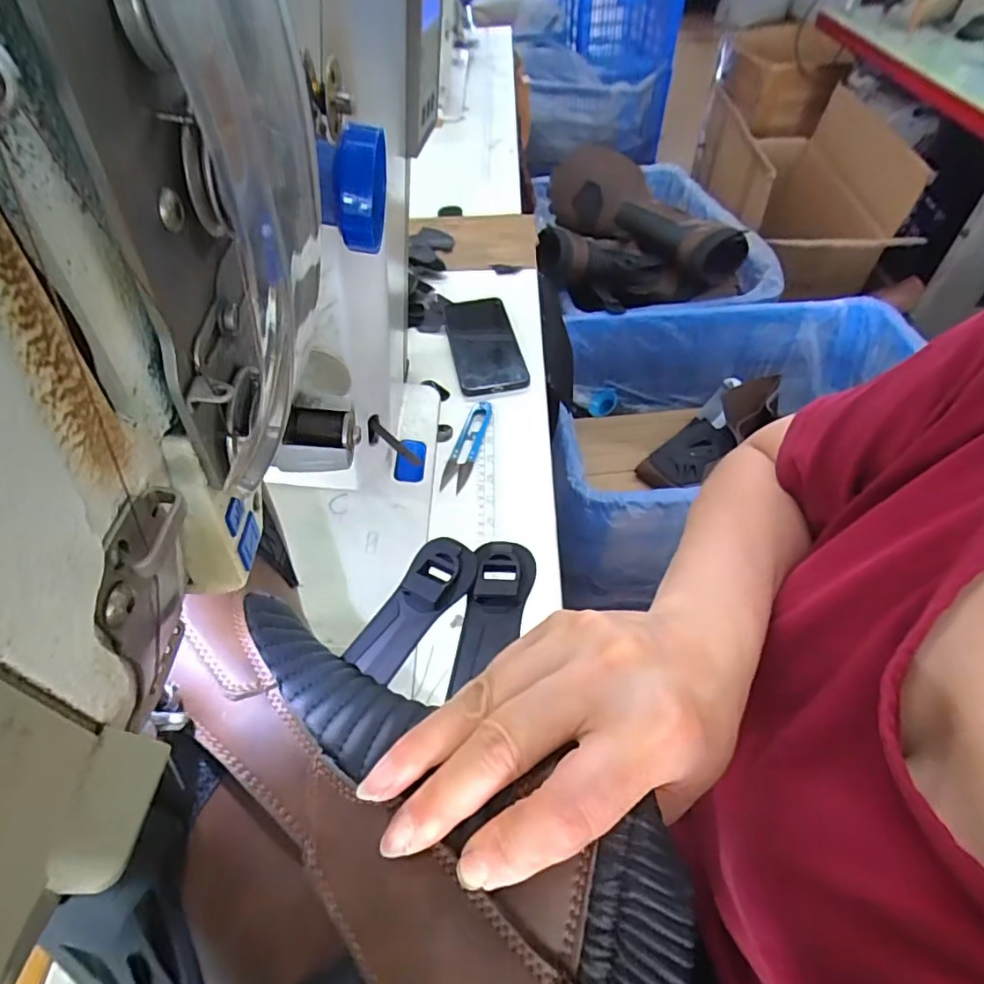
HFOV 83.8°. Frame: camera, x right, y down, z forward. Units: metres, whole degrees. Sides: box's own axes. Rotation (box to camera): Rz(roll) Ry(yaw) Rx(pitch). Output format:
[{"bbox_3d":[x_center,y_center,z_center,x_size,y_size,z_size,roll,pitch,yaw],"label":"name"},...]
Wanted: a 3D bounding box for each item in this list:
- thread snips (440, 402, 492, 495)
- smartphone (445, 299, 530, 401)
[{"bbox_3d":[-0.024,-0.050,0.557,0.026,0.006,0.120,10,53,11],"label":"thread snips"},{"bbox_3d":[-0.009,-0.179,0.650,0.079,0.014,0.171,-10,52,-5],"label":"smartphone"}]

